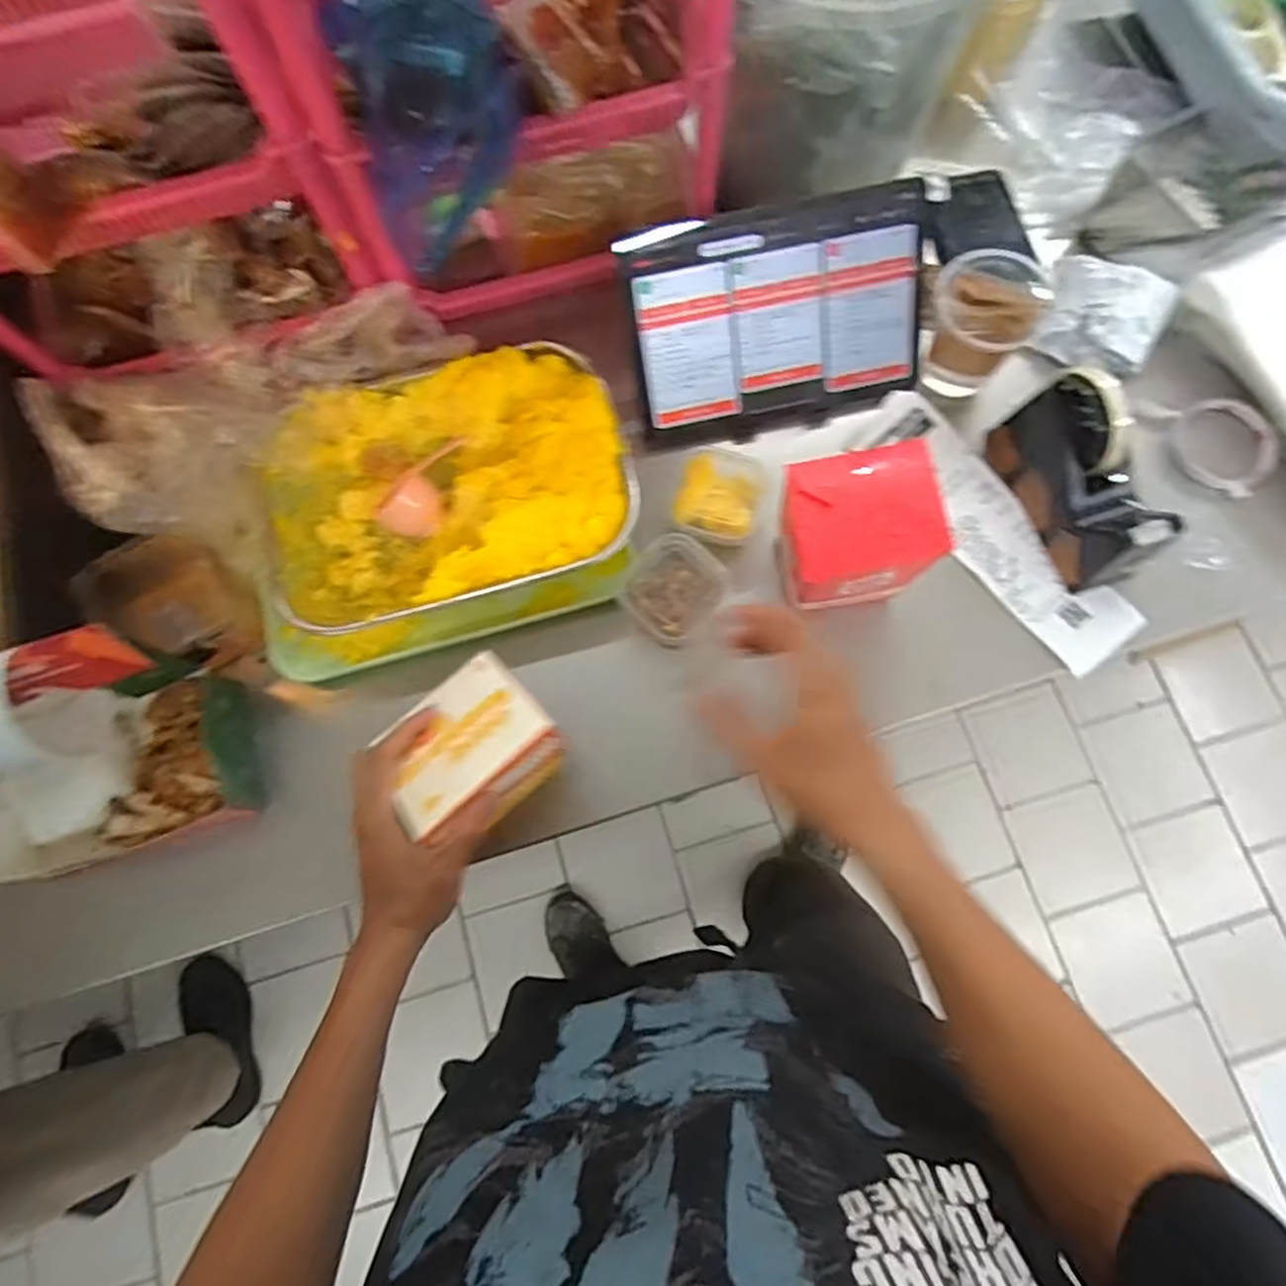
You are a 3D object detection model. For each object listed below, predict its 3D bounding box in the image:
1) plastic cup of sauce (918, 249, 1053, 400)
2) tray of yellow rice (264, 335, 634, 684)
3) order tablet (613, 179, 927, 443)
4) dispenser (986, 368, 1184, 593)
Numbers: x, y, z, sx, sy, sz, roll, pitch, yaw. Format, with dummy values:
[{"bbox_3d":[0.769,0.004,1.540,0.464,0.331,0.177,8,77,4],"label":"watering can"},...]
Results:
[{"bbox_3d":[0.276,-0.263,0.607,0.081,0.105,0.084,0,75,1],"label":"plastic cup of sauce"},{"bbox_3d":[-0.169,-0.120,0.623,0.312,0.086,0.229,-17,76,-4],"label":"tray of yellow rice"},{"bbox_3d":[0.114,-0.269,0.618,0.243,0.174,0.025,-13,32,0],"label":"order tablet"},{"bbox_3d":[0.354,-0.132,0.583,0.056,0.097,0.160,-22,76,-5],"label":"dispenser"}]

